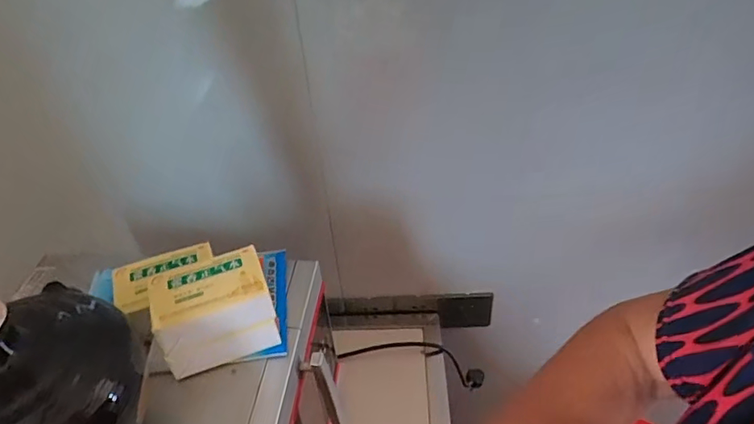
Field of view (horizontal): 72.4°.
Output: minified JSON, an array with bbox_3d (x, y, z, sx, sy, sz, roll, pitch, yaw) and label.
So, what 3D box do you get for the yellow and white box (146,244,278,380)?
[{"bbox_3d":[-0.157,0.094,0.502,0.103,0.076,0.073,-17,42,-14],"label":"yellow and white box"}]

